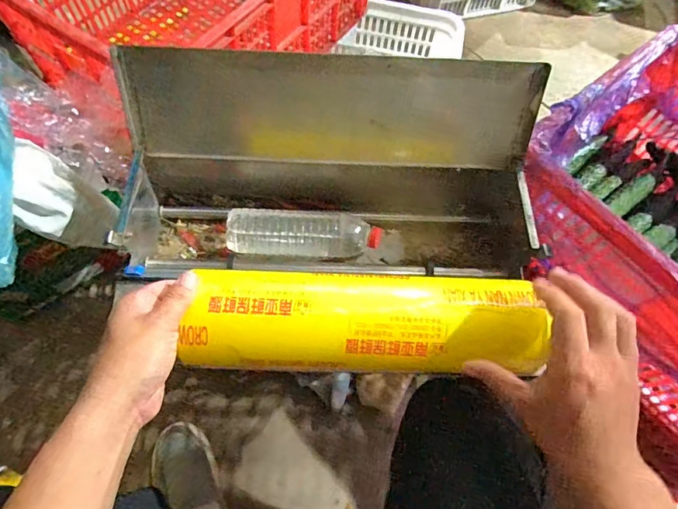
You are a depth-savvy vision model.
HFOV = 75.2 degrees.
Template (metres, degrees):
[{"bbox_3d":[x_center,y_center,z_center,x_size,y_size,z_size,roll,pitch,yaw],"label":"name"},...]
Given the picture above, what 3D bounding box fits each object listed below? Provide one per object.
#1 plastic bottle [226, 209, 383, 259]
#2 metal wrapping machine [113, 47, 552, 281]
[{"bbox_3d":[-0.048,-0.028,0.614,0.206,0.052,0.061,2,65,-2],"label":"plastic bottle"},{"bbox_3d":[-0.016,-0.099,0.580,0.512,0.227,0.208,-1,65,-4],"label":"metal wrapping machine"}]

